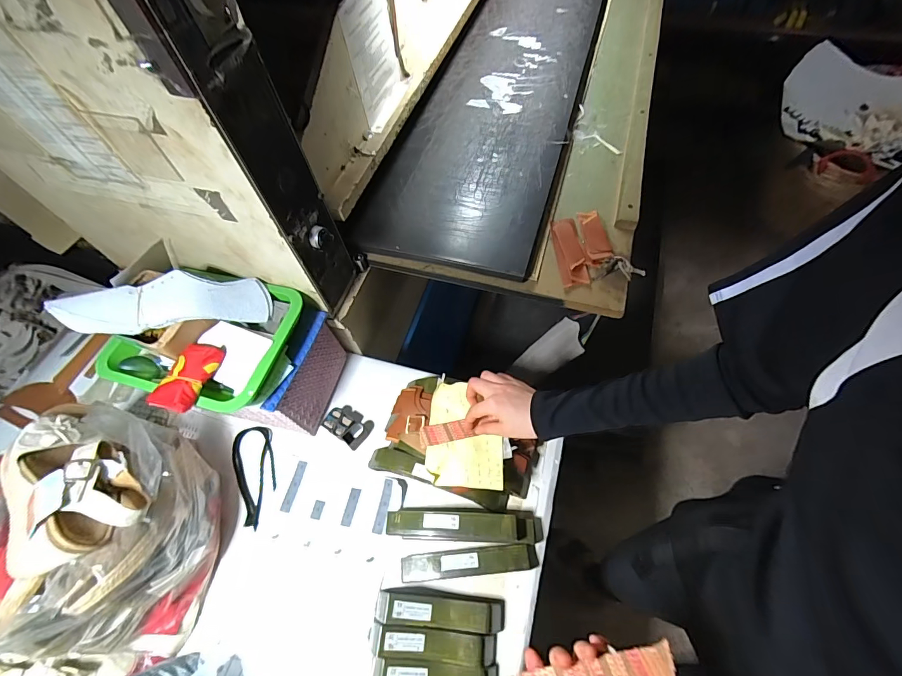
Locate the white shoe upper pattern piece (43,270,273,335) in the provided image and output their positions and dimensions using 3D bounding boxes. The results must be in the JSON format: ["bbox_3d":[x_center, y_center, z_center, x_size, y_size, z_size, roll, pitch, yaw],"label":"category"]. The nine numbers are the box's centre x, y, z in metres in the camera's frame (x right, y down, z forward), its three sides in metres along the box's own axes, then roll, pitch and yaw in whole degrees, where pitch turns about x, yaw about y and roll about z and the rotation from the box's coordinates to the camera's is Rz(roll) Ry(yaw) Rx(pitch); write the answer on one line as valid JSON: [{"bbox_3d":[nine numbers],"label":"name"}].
[{"bbox_3d":[-0.379,-0.048,0.532,0.249,0.049,0.071,-6,53,-19],"label":"white shoe upper pattern piece"}]

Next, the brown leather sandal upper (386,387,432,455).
[{"bbox_3d":[-0.060,0.120,0.612,0.030,0.079,0.096,28,65,-30],"label":"brown leather sandal upper"}]

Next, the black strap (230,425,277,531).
[{"bbox_3d":[-0.321,0.221,0.643,0.067,0.017,0.160,-17,60,-4],"label":"black strap"}]

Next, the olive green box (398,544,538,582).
[{"bbox_3d":[0.026,0.316,0.558,0.190,0.029,0.033,-6,60,2],"label":"olive green box"}]

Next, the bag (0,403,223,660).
[{"bbox_3d":[-0.448,0.239,0.504,0.226,0.208,0.263,8,60,9],"label":"bag"}]

